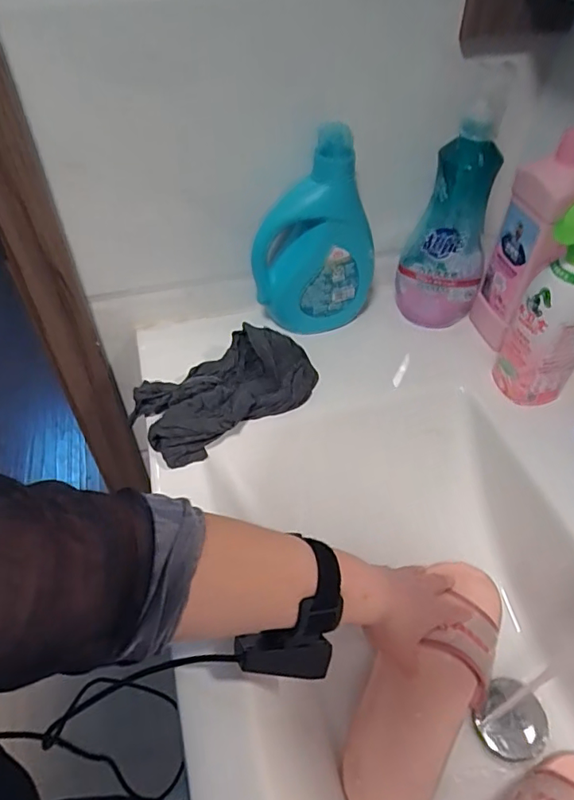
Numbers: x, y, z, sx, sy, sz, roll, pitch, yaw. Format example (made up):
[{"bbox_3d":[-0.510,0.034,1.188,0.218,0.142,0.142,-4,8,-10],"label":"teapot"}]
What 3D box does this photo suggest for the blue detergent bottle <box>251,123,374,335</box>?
[{"bbox_3d":[0.031,-0.181,0.601,0.131,0.221,0.063,9,47,9],"label":"blue detergent bottle"}]

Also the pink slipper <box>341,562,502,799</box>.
[{"bbox_3d":[0.144,0.275,0.514,0.097,0.077,0.257,30,58,25],"label":"pink slipper"}]

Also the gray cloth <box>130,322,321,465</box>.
[{"bbox_3d":[-0.069,-0.015,0.579,0.201,0.045,0.109,-31,54,-26],"label":"gray cloth"}]

